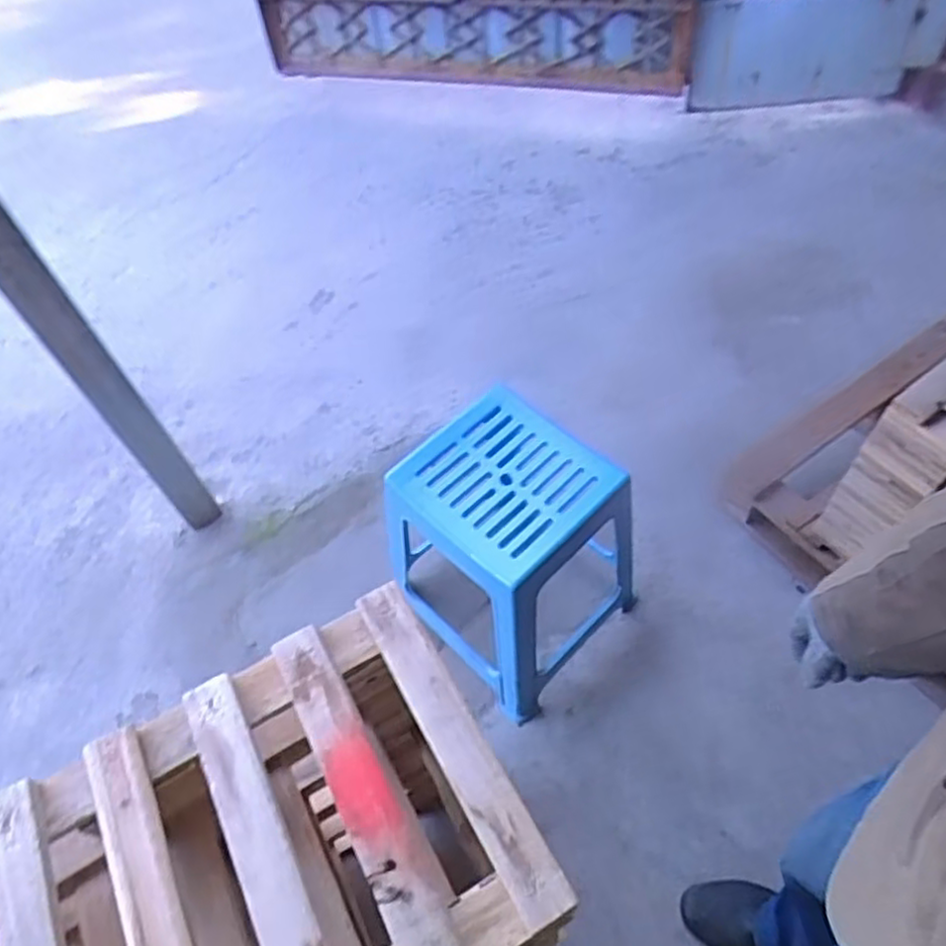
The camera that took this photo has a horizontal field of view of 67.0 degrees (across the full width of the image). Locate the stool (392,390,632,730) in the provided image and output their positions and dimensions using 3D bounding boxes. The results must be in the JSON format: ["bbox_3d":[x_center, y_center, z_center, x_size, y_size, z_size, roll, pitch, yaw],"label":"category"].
[{"bbox_3d":[0.089,0.131,1.263,0.342,0.441,0.330,-37,62,-20],"label":"stool"}]

